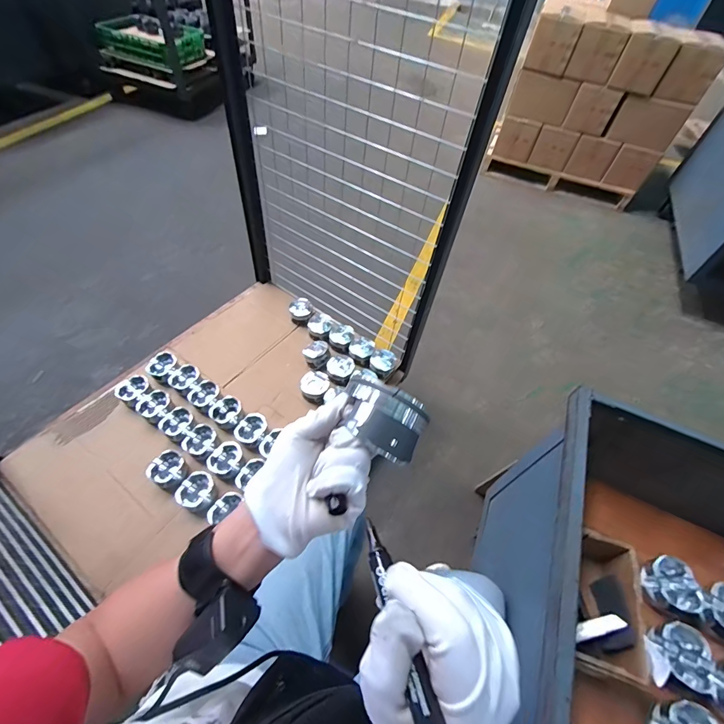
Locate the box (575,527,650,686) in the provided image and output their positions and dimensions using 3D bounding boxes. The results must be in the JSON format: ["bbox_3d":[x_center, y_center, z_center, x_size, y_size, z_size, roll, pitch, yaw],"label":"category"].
[{"bbox_3d":[0.387,0.392,0.599,0.092,0.077,0.200,23,55,11],"label":"box"}]

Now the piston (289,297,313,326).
[{"bbox_3d":[-0.222,-0.182,1.350,0.085,0.059,0.095,-8,55,-11],"label":"piston"}]

